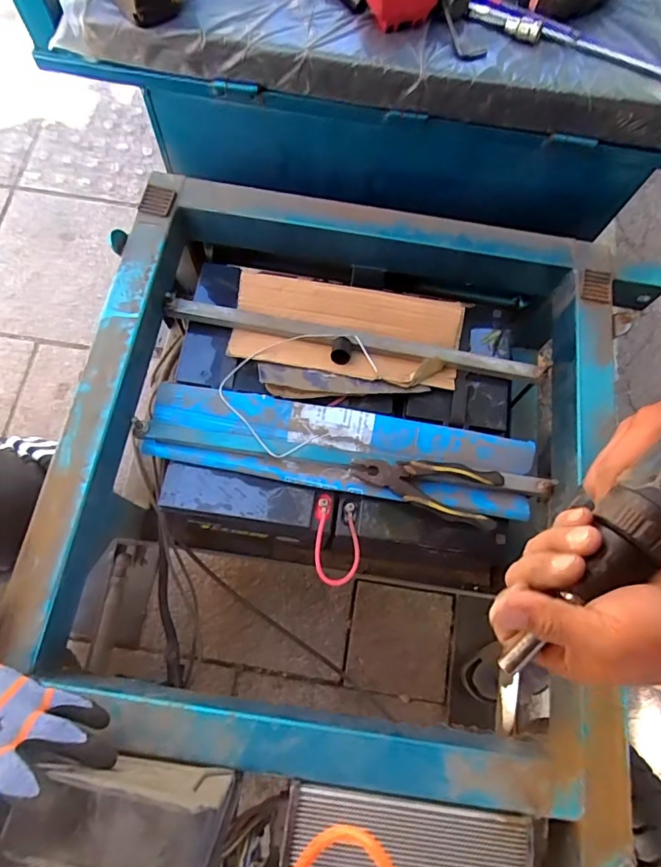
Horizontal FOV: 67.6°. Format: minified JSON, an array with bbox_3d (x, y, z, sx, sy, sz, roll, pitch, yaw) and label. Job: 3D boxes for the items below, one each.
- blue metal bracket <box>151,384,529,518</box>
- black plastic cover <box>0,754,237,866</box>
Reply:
[{"bbox_3d":[0.015,0.017,0.645,0.490,0.034,0.108,8,73,2],"label":"blue metal bracket"},{"bbox_3d":[-0.157,0.310,0.409,0.143,0.127,0.051,10,73,3],"label":"black plastic cover"}]

